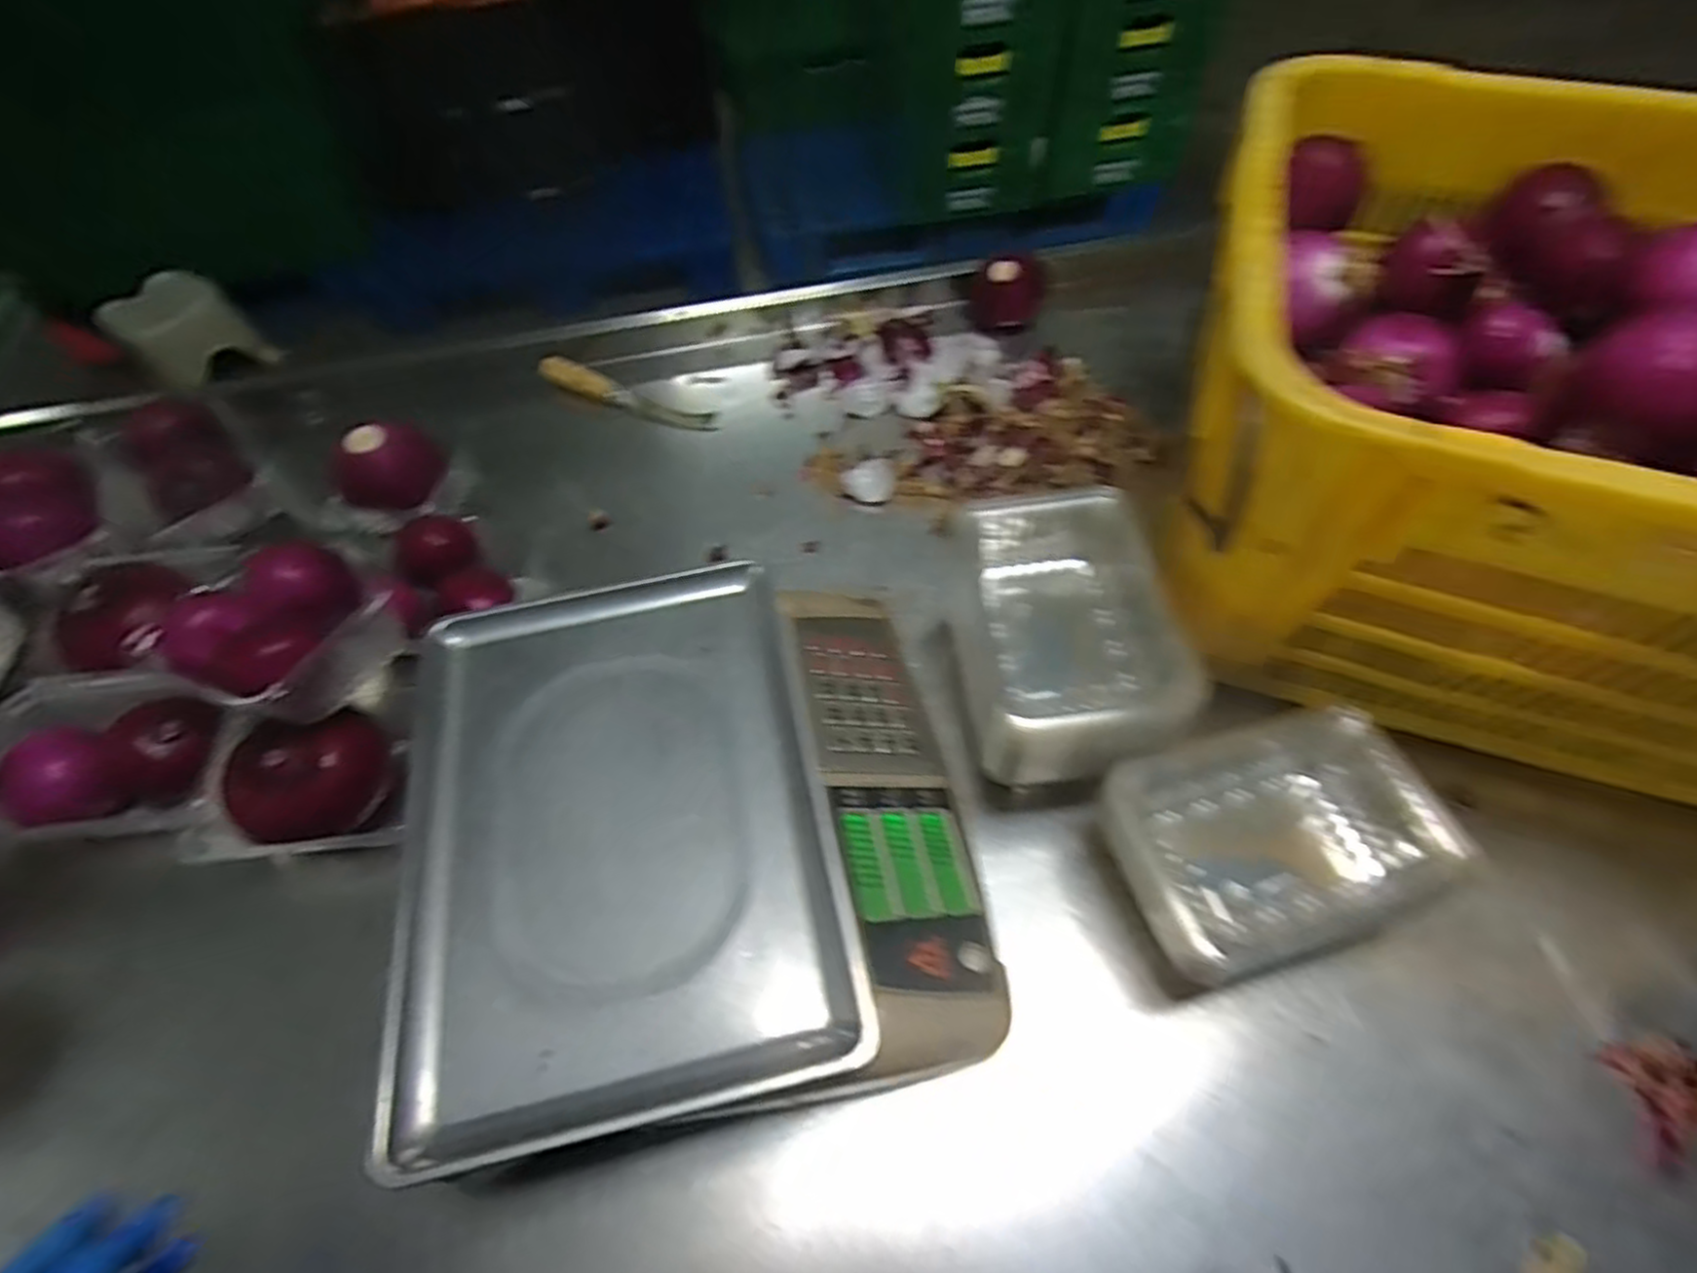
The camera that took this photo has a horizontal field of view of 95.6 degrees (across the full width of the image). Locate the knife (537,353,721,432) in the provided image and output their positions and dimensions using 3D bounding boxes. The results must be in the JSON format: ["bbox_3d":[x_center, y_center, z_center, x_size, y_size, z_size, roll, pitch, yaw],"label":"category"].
[{"bbox_3d":[-0.234,-0.255,0.814,0.213,0.026,0.042,19,60,13],"label":"knife"}]

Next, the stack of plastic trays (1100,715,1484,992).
[{"bbox_3d":[0.263,0.135,0.492,0.181,0.090,0.136,-18,60,-10],"label":"stack of plastic trays"}]

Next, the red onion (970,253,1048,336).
[{"bbox_3d":[0.179,-0.379,0.862,0.079,0.073,0.063,10,59,7],"label":"red onion"}]

